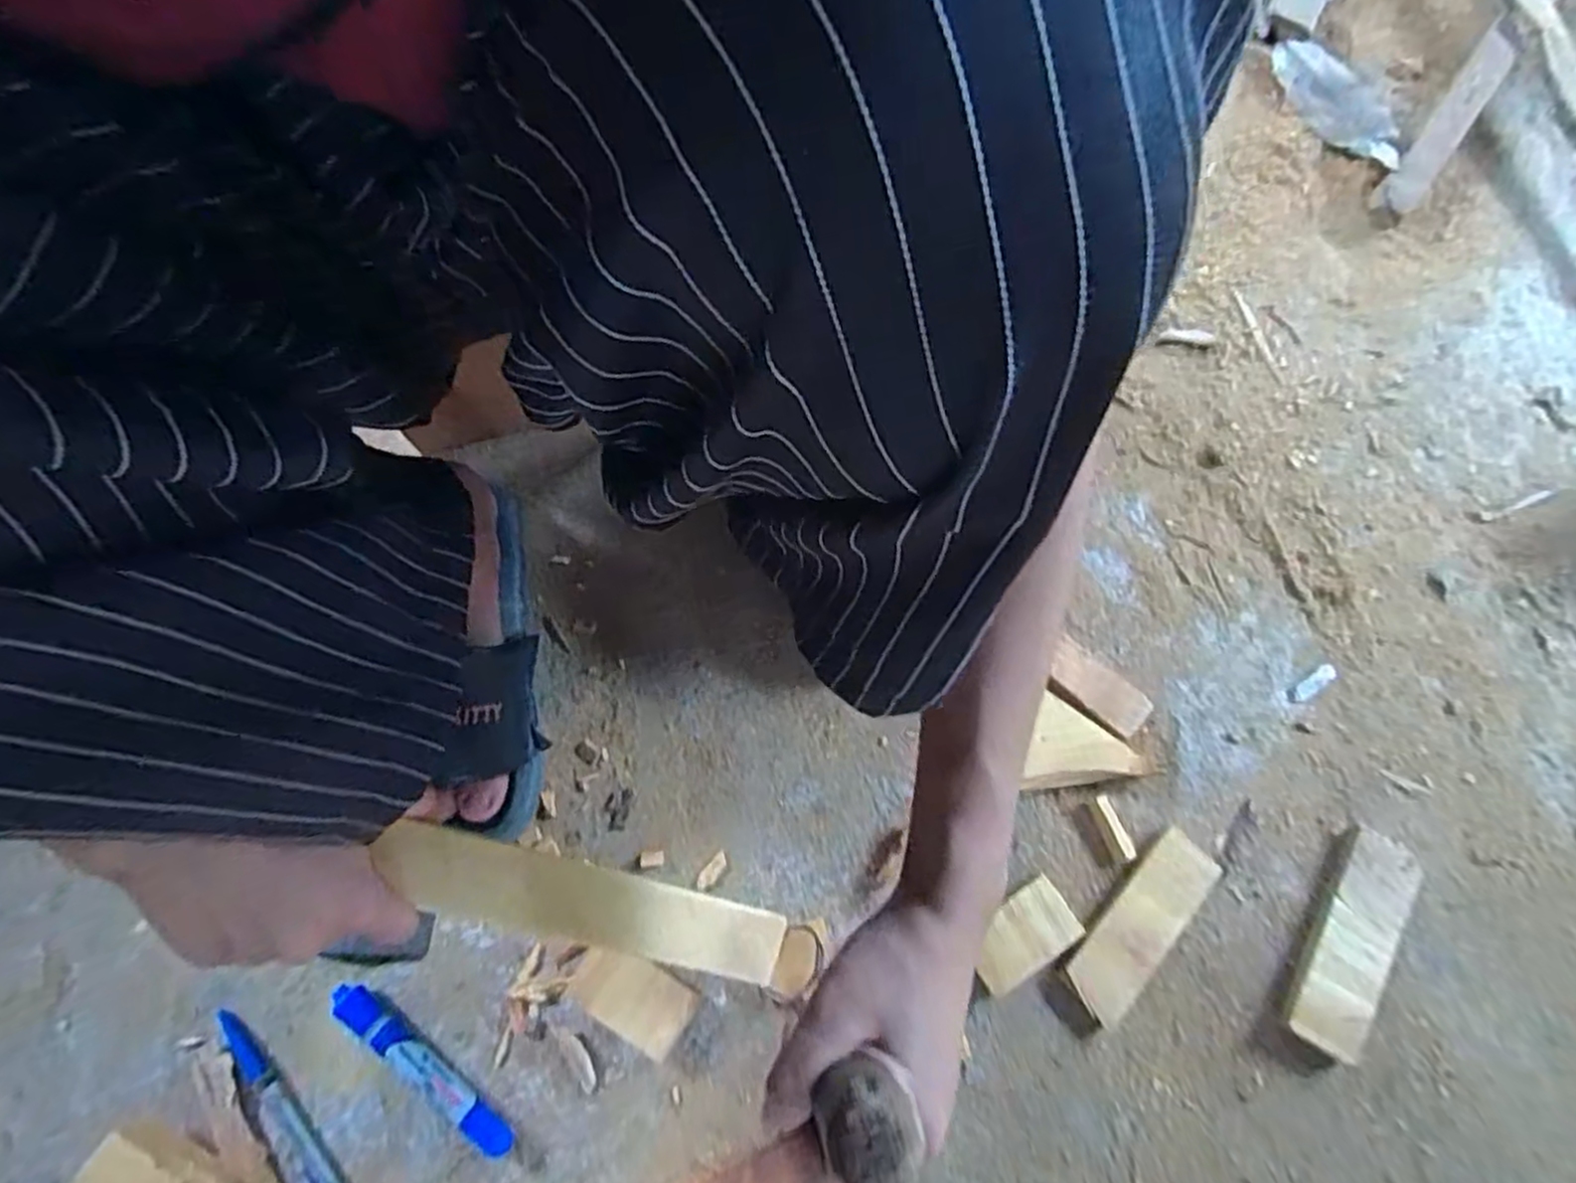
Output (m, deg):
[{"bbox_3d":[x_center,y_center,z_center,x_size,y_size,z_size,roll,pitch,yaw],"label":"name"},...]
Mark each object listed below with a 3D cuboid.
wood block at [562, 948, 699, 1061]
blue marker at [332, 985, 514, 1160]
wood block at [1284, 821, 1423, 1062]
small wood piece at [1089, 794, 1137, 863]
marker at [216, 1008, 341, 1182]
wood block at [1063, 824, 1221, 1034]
[{"bbox_3d":[-0.095,0.243,0.461,0.073,0.020,0.039,32,74,9],"label":"wood block"},{"bbox_3d":[-0.214,0.279,0.444,0.132,0.021,0.019,39,76,11],"label":"blue marker"},{"bbox_3d":[0.355,0.218,0.478,0.039,0.017,0.138,32,75,9],"label":"wood block"},{"bbox_3d":[0.211,0.155,0.498,0.014,0.009,0.041,-20,74,-7],"label":"small wood piece"},{"bbox_3d":[-0.293,0.307,0.444,0.015,0.007,0.143,-41,77,-13],"label":"marker"},{"bbox_3d":[0.223,0.208,0.479,0.045,0.017,0.125,43,76,11],"label":"wood block"}]

